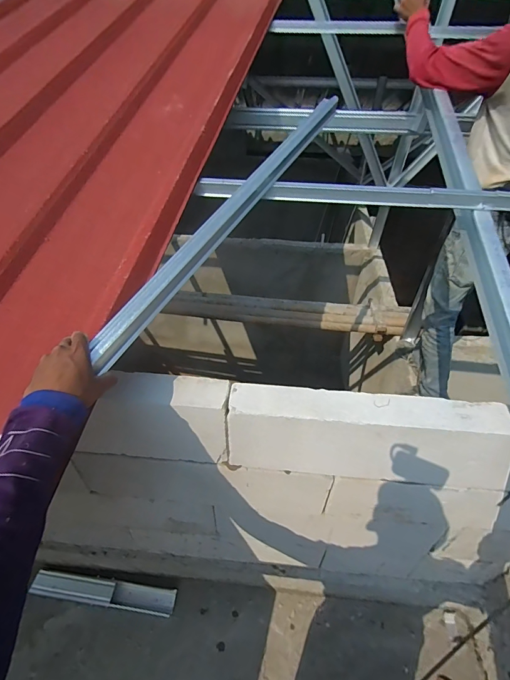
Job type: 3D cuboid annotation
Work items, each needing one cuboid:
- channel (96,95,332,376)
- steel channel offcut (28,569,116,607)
[{"bbox_3d":[-0.027,-0.290,0.732,0.042,0.051,0.877,23,61,21],"label":"channel"},{"bbox_3d":[-0.642,0.883,1.238,0.266,0.015,0.074,15,54,-6],"label":"steel channel offcut"}]

